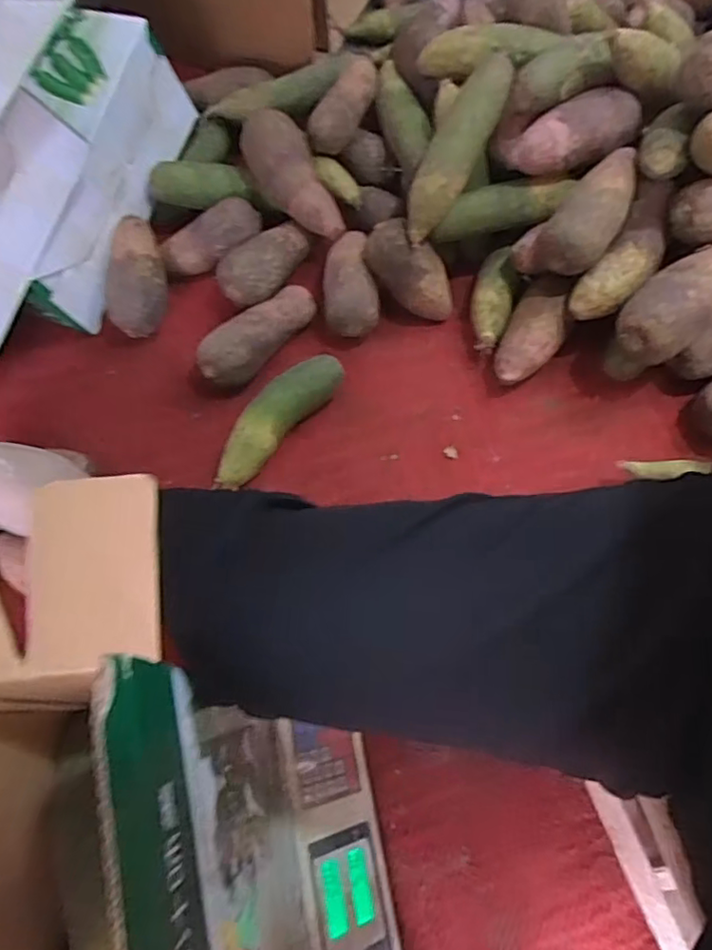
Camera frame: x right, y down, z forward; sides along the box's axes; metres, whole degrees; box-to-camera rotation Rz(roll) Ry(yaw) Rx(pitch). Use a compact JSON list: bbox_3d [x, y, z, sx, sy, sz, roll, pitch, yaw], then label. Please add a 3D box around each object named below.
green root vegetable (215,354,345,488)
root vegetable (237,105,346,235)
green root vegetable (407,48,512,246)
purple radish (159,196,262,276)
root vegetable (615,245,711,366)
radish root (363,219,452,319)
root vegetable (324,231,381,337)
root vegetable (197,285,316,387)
[{"bbox_3d":[-0.096,-0.068,0.703,0.058,0.050,0.202,40,75,15],"label":"green root vegetable"},{"bbox_3d":[-0.077,-0.383,0.771,0.075,0.055,0.176,-36,86,-11],"label":"root vegetable"},{"bbox_3d":[0.116,-0.372,0.679,0.053,0.042,0.218,28,92,11],"label":"green root vegetable"},{"bbox_3d":[-0.192,-0.311,0.786,0.140,0.045,0.057,-28,70,12],"label":"purple radish"},{"bbox_3d":[0.363,-0.196,0.654,0.174,0.060,0.079,-41,73,4],"label":"root vegetable"},{"bbox_3d":[0.069,-0.250,0.744,0.138,0.069,0.060,41,72,-24],"label":"radish root"},{"bbox_3d":[-0.009,-0.245,0.767,0.067,0.062,0.153,-6,70,-1],"label":"root vegetable"},{"bbox_3d":[-0.121,-0.174,0.746,0.064,0.062,0.167,39,75,14],"label":"root vegetable"}]

